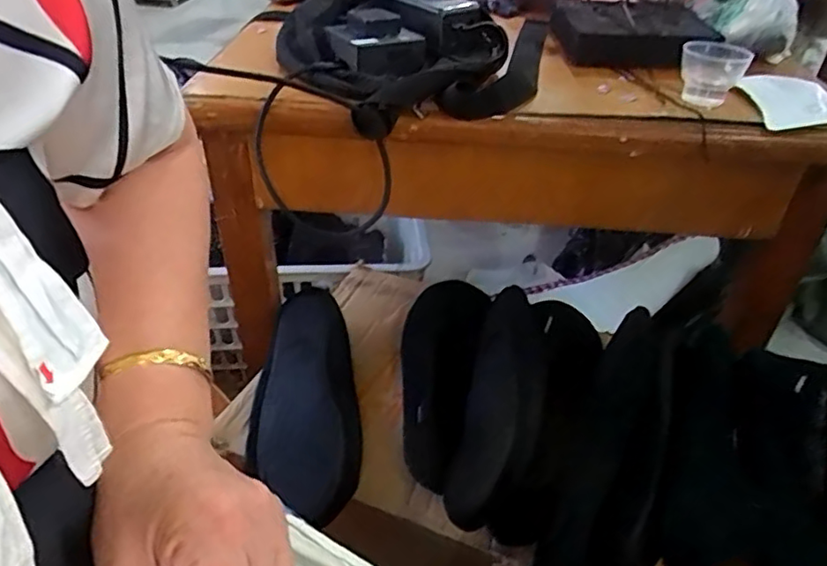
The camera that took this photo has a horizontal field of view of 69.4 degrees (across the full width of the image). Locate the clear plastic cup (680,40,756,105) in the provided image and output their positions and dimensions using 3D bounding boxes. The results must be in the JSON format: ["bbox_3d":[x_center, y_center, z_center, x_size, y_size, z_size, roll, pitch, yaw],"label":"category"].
[{"bbox_3d":[0.269,-0.191,0.540,0.056,0.046,0.051,20,42,21],"label":"clear plastic cup"}]

